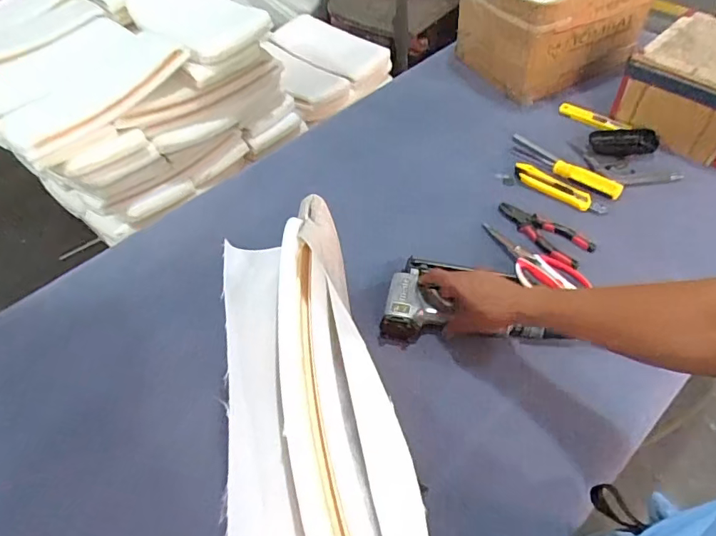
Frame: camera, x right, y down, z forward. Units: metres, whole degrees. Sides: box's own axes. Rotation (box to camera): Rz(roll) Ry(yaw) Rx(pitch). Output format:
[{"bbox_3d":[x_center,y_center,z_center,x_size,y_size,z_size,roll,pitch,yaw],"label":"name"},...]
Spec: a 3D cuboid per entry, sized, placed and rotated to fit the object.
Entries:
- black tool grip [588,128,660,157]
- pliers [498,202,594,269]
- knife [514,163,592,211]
[{"bbox_3d":[0.473,-0.226,0.876,0.112,0.021,0.061,-1,52,5],"label":"black tool grip"},{"bbox_3d":[0.285,-0.053,0.767,0.152,0.014,0.071,28,59,25],"label":"pliers"},{"bbox_3d":[0.324,-0.139,0.827,0.136,0.012,0.036,32,61,27],"label":"knife"}]

